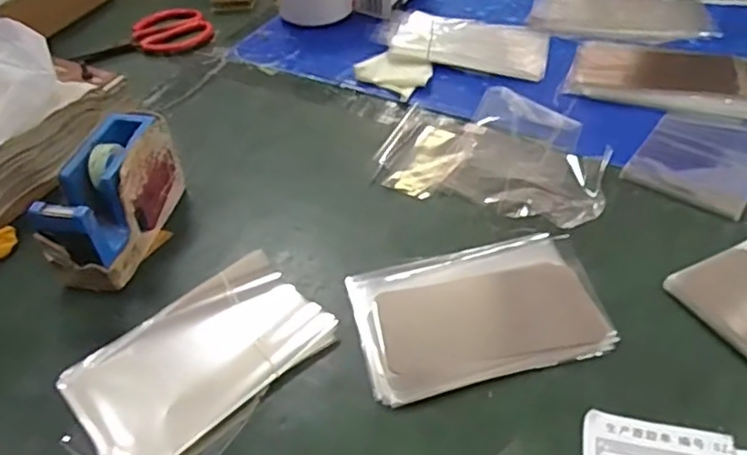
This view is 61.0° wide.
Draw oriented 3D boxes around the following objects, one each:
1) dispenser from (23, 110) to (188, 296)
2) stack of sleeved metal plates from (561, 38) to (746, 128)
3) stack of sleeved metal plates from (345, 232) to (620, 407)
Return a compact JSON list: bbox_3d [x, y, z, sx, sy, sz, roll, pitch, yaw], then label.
[{"bbox_3d":[-0.212,-0.024,0.519,0.054,0.080,0.137,10,47,15],"label":"dispenser"},{"bbox_3d":[0.308,-0.162,0.675,0.185,0.010,0.128,15,48,19],"label":"stack of sleeved metal plates"},{"bbox_3d":[0.077,0.058,0.470,0.179,0.007,0.119,-12,45,-7],"label":"stack of sleeved metal plates"}]

